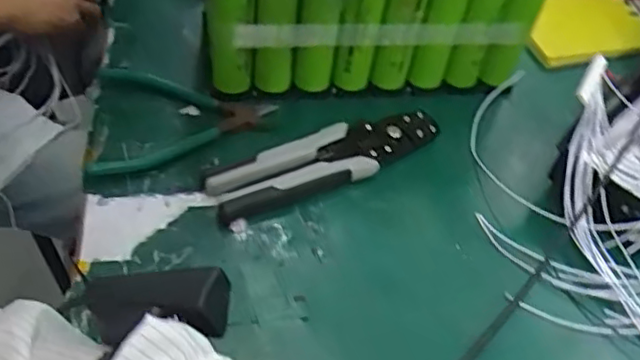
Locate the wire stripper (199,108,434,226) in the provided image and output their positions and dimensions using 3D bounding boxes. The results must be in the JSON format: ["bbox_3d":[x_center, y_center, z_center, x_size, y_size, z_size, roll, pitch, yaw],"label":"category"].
[{"bbox_3d":[0.010,-0.018,0.503,0.200,0.013,0.050,-19,69,-25],"label":"wire stripper"}]

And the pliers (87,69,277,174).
[{"bbox_3d":[-0.104,-0.048,0.505,0.132,0.020,0.108,0,48,-7],"label":"pliers"}]

